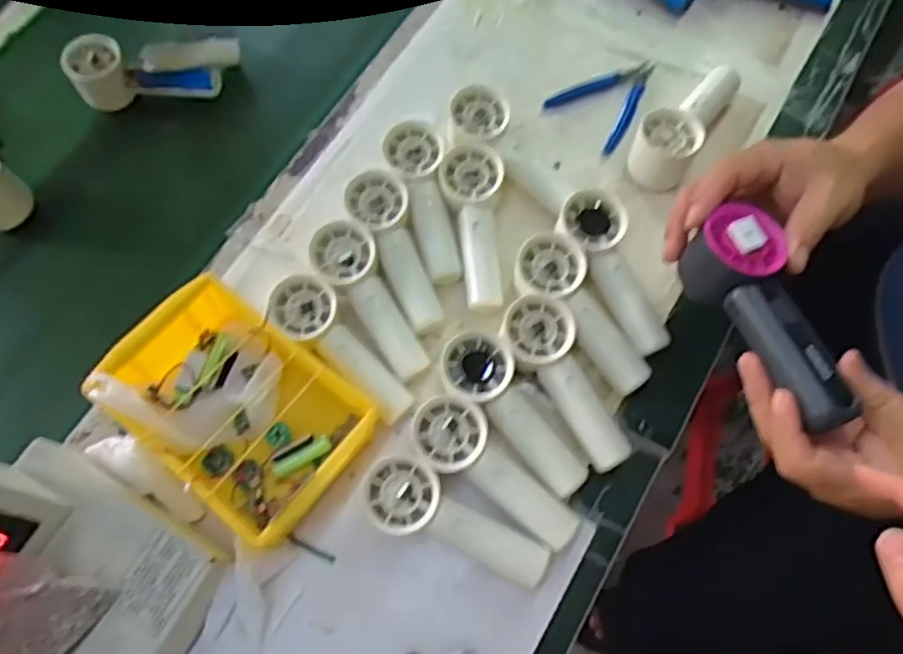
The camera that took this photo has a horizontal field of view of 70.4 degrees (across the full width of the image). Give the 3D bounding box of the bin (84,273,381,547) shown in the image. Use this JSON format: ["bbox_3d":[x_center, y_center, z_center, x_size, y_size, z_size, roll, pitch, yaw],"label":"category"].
[{"bbox_3d":[-0.174,0.061,0.508,0.203,0.059,0.139,33,74,17],"label":"bin"}]

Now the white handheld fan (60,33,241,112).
[{"bbox_3d":[-0.320,-0.271,0.680,0.167,0.049,0.065,1,68,5],"label":"white handheld fan"}]

